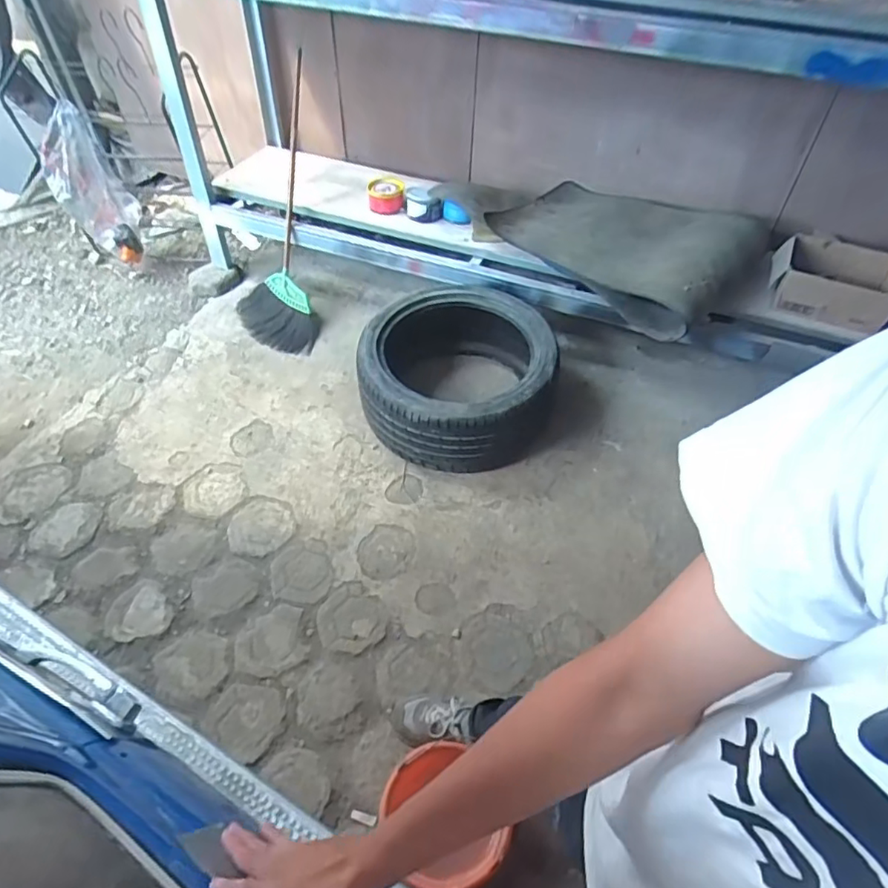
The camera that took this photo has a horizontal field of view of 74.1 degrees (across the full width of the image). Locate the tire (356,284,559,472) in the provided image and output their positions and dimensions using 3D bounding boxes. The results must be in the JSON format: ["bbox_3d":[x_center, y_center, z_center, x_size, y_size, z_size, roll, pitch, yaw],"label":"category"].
[{"bbox_3d":[0.050,-0.225,1.942,0.587,0.286,0.630,0,49,0],"label":"tire"}]

